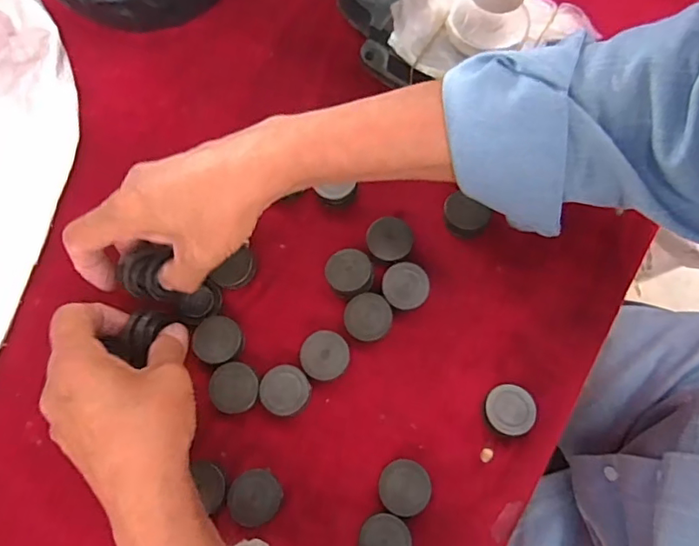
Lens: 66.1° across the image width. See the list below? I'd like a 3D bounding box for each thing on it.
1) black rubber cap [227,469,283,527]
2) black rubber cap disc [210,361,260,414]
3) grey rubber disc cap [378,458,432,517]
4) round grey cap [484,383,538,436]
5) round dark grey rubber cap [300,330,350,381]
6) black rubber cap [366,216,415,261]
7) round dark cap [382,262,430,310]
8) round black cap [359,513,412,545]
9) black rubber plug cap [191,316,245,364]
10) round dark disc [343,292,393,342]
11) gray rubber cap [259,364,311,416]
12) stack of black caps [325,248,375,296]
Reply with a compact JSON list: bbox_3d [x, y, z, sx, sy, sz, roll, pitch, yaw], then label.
[{"bbox_3d":[-0.061,0.145,0.347,0.032,0.014,0.035,0,74,1],"label":"black rubber cap"},{"bbox_3d":[-0.077,0.078,0.364,0.033,0.015,0.032,0,74,1],"label":"black rubber cap disc"},{"bbox_3d":[0.036,0.137,0.345,0.033,0.016,0.032,0,74,1],"label":"grey rubber disc cap"},{"bbox_3d":[0.106,0.091,0.357,0.032,0.018,0.034,0,74,1],"label":"round grey cap"},{"bbox_3d":[-0.016,0.057,0.369,0.032,0.017,0.032,0,74,1],"label":"round dark grey rubber cap"},{"bbox_3d":[0.029,-0.025,0.393,0.033,0.010,0.034,0,74,1],"label":"black rubber cap"},{"bbox_3d":[0.040,0.010,0.383,0.033,0.016,0.032,0,74,1],"label":"round dark cap"},{"bbox_3d":[0.022,0.168,0.337,0.031,0.015,0.032,0,74,1],"label":"round black cap"},{"bbox_3d":[-0.091,0.047,0.374,0.032,0.017,0.032,0,74,1],"label":"black rubber plug cap"},{"bbox_3d":[0.013,0.032,0.377,0.032,0.017,0.032,0,74,1],"label":"round dark disc"},{"bbox_3d":[-0.043,0.079,0.362,0.032,0.016,0.032,0,74,1],"label":"gray rubber cap"},{"bbox_3d":[0.000,0.000,0.385,0.032,0.023,0.035,-11,74,-2],"label":"stack of black caps"}]

